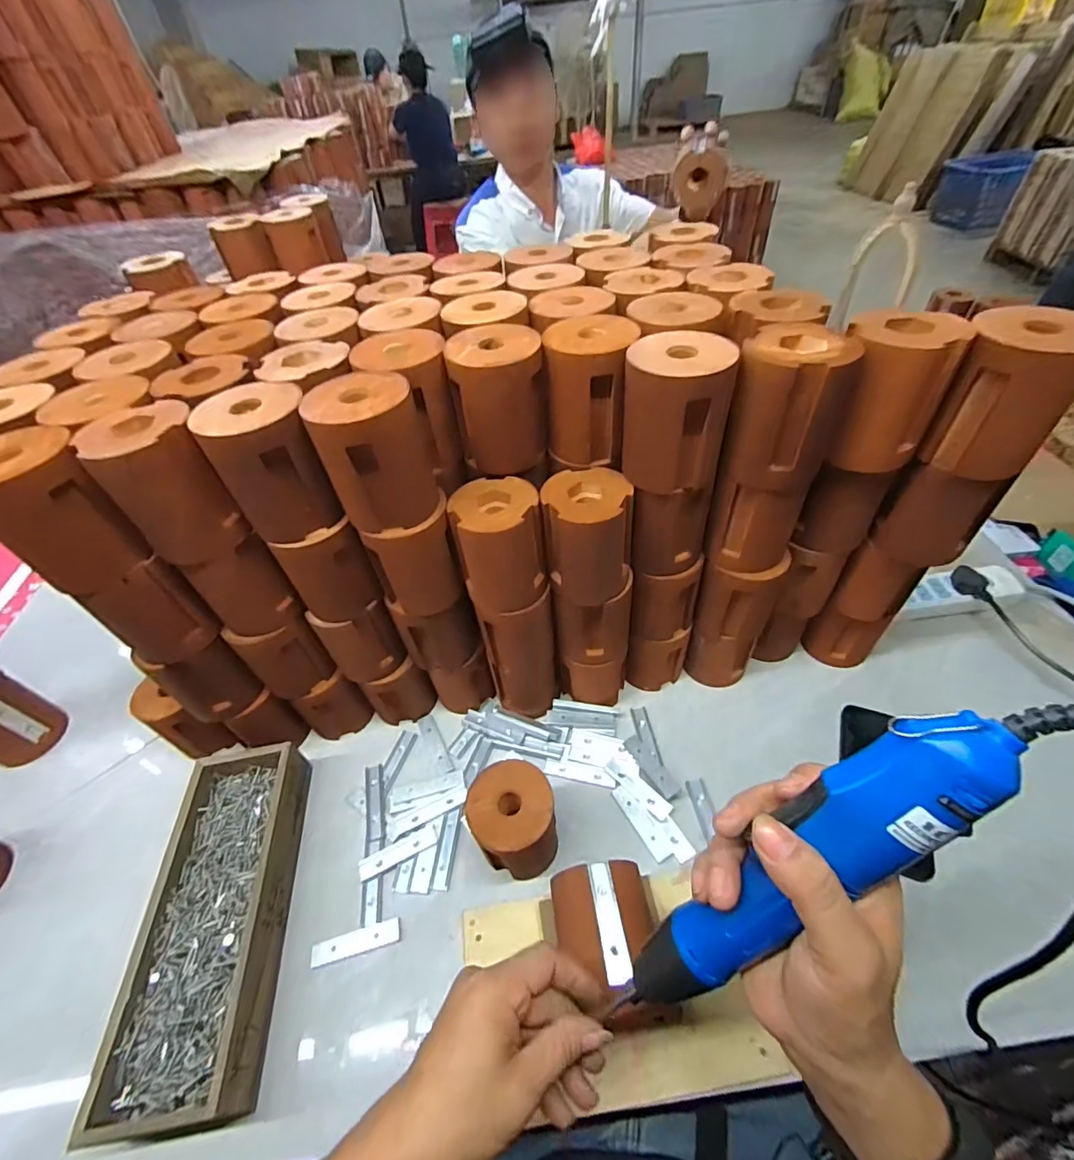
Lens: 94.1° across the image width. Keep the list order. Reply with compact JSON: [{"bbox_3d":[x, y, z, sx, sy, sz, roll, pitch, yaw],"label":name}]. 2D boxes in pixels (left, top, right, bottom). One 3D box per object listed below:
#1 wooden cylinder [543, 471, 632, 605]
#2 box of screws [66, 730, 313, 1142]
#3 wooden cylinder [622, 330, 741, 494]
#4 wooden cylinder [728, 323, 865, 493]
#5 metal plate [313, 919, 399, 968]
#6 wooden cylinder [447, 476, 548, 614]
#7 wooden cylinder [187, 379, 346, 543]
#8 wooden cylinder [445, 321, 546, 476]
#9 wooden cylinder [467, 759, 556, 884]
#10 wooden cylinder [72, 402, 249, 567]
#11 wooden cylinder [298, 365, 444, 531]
[{"bbox_3d":[0.047,-0.039,0.455,0.078,0.096,0.082,-8,48,-1],"label":"wooden cylinder"},{"bbox_3d":[-0.296,0.305,0.469,0.109,0.063,0.284,-8,48,-2],"label":"box of screws"},{"bbox_3d":[0.111,-0.133,0.400,0.080,0.099,0.083,7,50,12],"label":"wooden cylinder"},{"bbox_3d":[0.197,-0.134,0.396,0.077,0.108,0.077,24,55,25],"label":"wooden cylinder"},{"bbox_3d":[-0.168,0.336,0.463,0.079,0.004,0.019,-15,49,-8],"label":"metal plate"},{"bbox_3d":[-0.034,-0.032,0.456,0.076,0.097,0.079,-15,49,-8],"label":"wooden cylinder"},{"bbox_3d":[-0.211,-0.095,0.401,0.078,0.099,0.082,-27,51,-17],"label":"wooden cylinder"},{"bbox_3d":[-0.033,-0.157,0.439,0.077,0.100,0.077,-10,48,-3],"label":"wooden cylinder"},{"bbox_3d":[-0.020,0.234,0.479,0.079,0.101,0.084,-8,48,-1],"label":"wooden cylinder"},{"bbox_3d":[-0.284,-0.075,0.390,0.073,0.102,0.074,-27,51,-18],"label":"wooden cylinder"},{"bbox_3d":[-0.127,-0.102,0.397,0.081,0.101,0.079,-14,49,-7],"label":"wooden cylinder"}]

